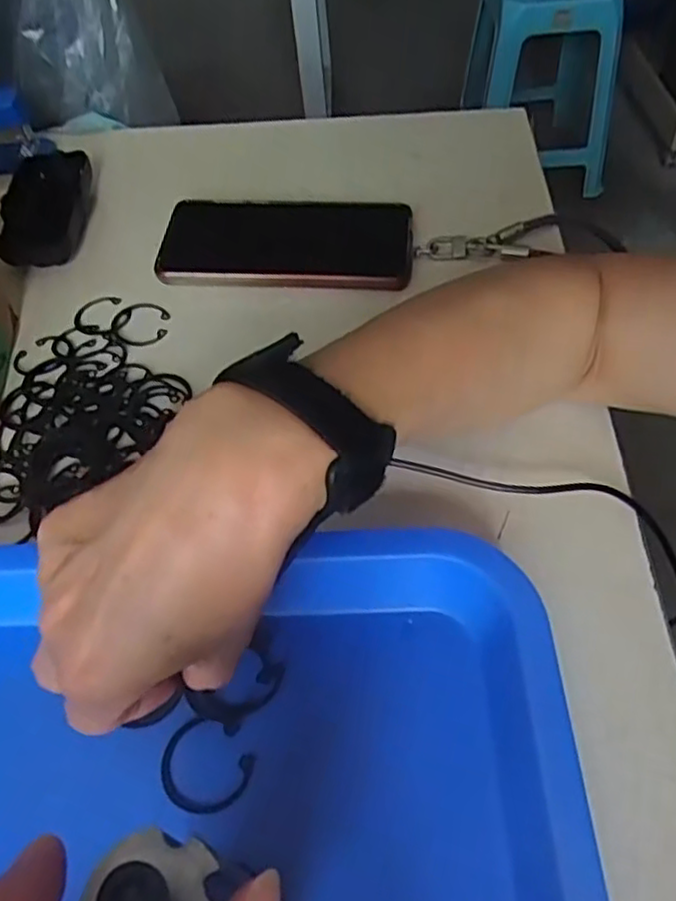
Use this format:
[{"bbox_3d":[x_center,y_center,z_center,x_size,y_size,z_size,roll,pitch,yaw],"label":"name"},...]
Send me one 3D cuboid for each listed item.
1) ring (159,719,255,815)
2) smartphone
[{"bbox_3d":[-0.052,0.125,0.279,0.037,0.004,0.035,-1,54,2],"label":"ring"},{"bbox_3d":[-0.032,-0.136,0.459,0.159,0.017,0.076,1,54,5],"label":"smartphone"}]

